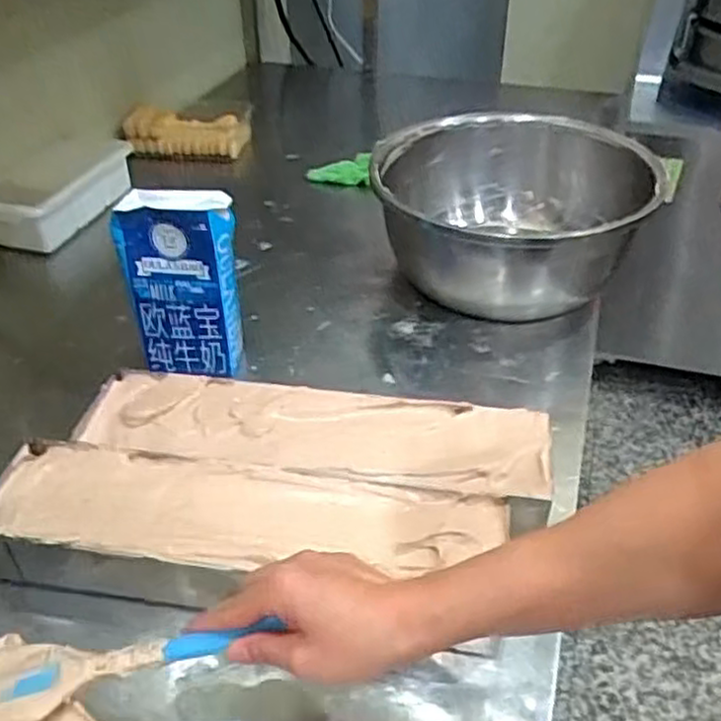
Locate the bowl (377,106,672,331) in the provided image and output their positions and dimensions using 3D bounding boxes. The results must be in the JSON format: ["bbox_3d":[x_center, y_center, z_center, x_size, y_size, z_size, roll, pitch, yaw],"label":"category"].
[{"bbox_3d":[0.173,-0.174,0.895,0.300,0.144,0.310,0,40,0],"label":"bowl"}]

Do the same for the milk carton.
[{"bbox_3d":[-0.176,-0.075,0.737,0.113,0.186,0.064,-1,40,0],"label":"milk carton"}]

